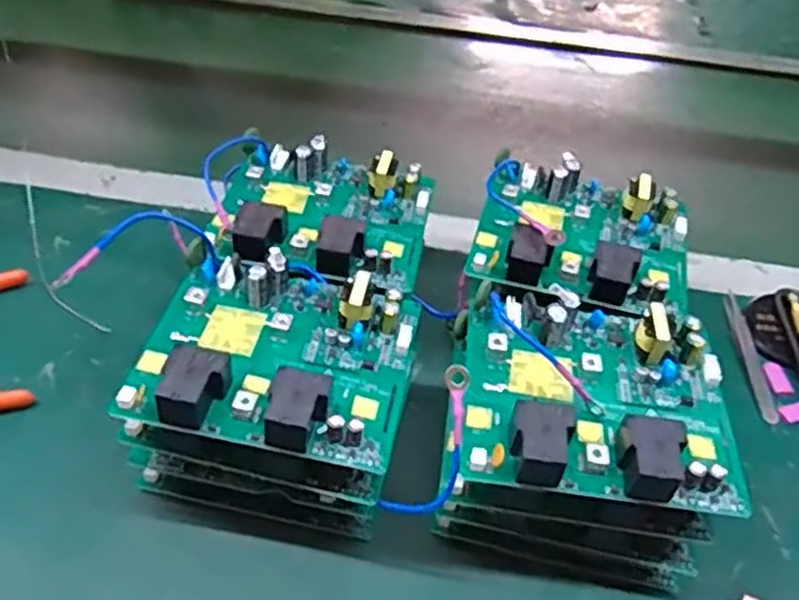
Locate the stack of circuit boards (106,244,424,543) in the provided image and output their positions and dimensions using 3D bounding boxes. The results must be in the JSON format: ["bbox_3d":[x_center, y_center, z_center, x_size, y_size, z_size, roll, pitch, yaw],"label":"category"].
[{"bbox_3d":[-0.063,0.047,0.391,0.131,0.099,0.119,10,41,6],"label":"stack of circuit boards"}]

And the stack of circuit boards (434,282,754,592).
[{"bbox_3d":[0.091,0.069,0.381,0.140,0.101,0.116,8,41,3],"label":"stack of circuit boards"}]

